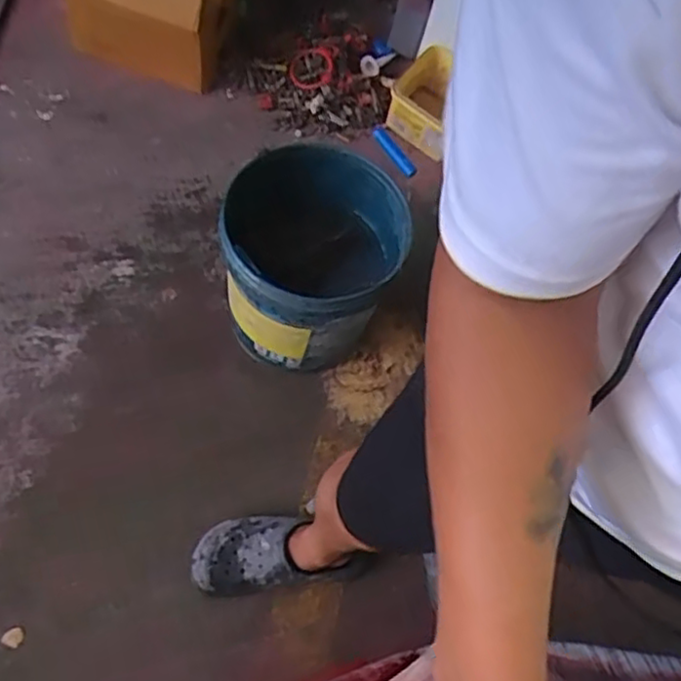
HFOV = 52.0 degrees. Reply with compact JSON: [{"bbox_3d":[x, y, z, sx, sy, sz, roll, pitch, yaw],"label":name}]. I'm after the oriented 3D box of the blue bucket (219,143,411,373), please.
[{"bbox_3d":[-0.047,-0.131,1.233,0.273,0.305,0.285,4,63,-9],"label":"blue bucket"}]

